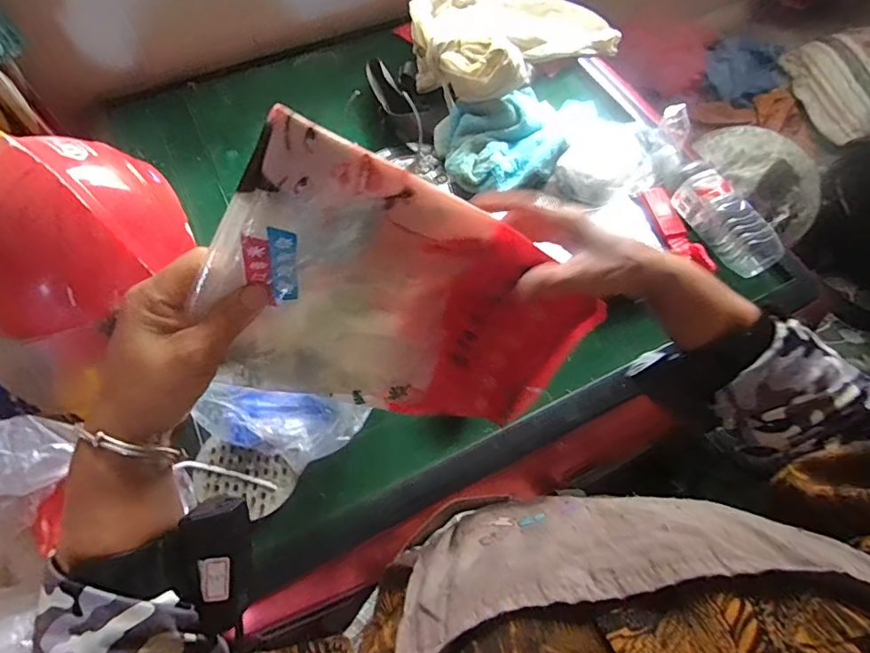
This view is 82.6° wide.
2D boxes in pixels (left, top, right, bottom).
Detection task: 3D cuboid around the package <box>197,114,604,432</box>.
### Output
[{"bbox_3d":[0.006,-0.006,0.352,0.305,0.151,0.027,18,23,-37],"label":"package"}]

